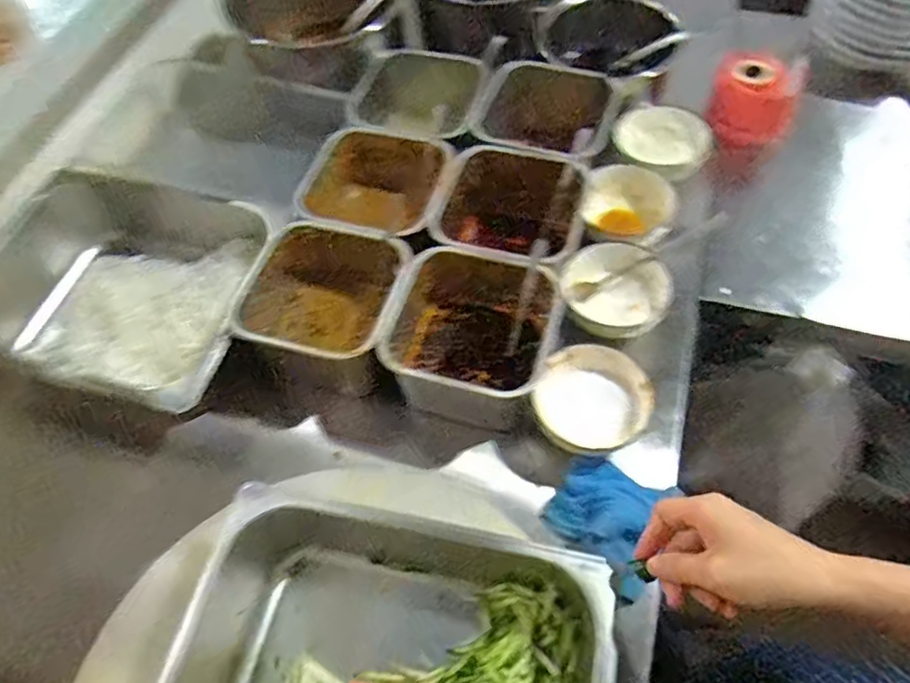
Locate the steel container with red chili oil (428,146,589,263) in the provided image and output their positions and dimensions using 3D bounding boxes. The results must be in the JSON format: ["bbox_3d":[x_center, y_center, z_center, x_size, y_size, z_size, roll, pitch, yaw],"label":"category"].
[{"bbox_3d":[0.060,-0.135,0.728,0.161,0.116,0.166,11,59,10],"label":"steel container with red chili oil"}]

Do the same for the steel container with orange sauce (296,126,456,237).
[{"bbox_3d":[-0.095,-0.163,0.759,0.169,0.111,0.159,12,59,11],"label":"steel container with orange sauce"}]

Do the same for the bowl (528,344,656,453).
[{"bbox_3d":[0.133,0.061,0.637,0.108,0.053,0.110,-2,58,3],"label":"bowl"}]

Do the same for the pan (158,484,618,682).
[{"bbox_3d":[-0.042,0.272,0.487,0.339,0.094,0.241,9,59,9],"label":"pan"}]

